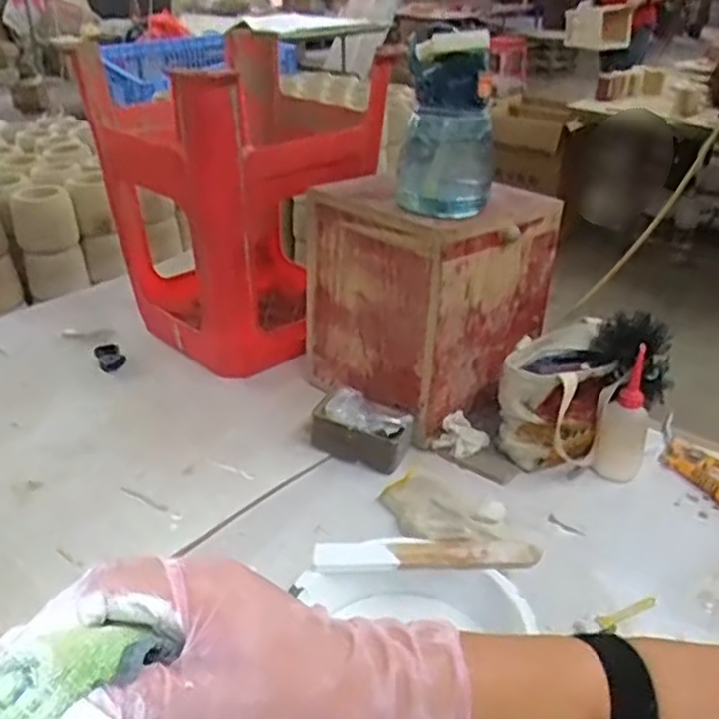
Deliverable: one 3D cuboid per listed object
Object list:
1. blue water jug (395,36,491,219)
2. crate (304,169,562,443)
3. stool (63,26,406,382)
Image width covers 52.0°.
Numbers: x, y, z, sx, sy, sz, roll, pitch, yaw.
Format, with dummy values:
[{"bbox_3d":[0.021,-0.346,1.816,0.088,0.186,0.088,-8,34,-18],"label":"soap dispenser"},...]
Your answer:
[{"bbox_3d":[0.104,-0.278,0.891,0.112,0.181,0.115,1,30,4],"label":"blue water jug"},{"bbox_3d":[0.082,-0.104,1.052,0.290,0.275,0.235,22,37,34],"label":"crate"},{"bbox_3d":[-0.186,-0.253,1.204,0.388,0.451,0.420,-23,36,-33],"label":"stool"}]

